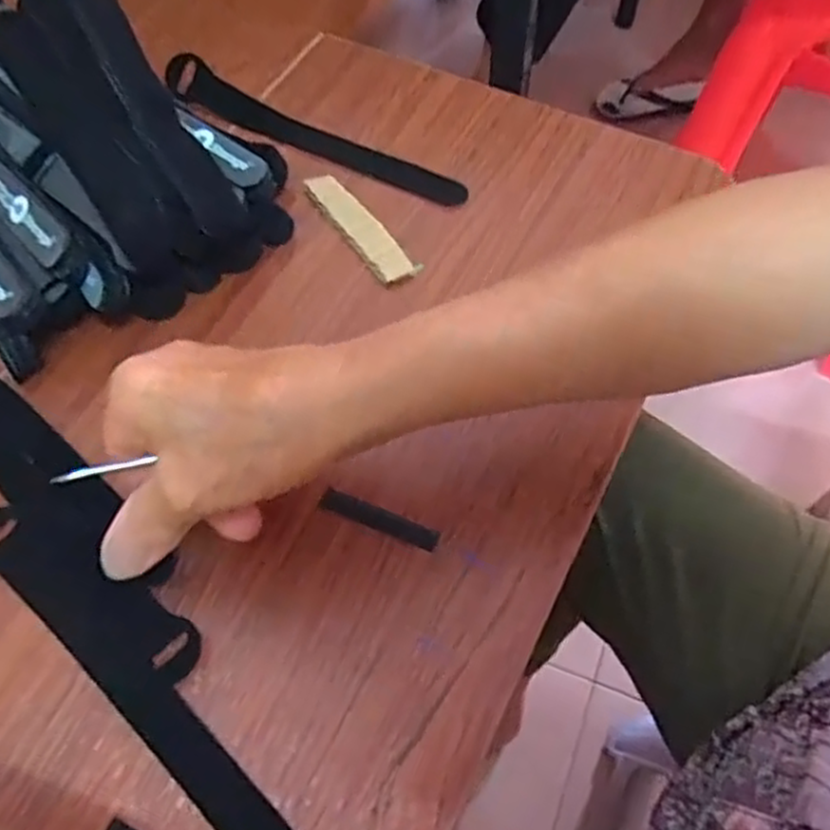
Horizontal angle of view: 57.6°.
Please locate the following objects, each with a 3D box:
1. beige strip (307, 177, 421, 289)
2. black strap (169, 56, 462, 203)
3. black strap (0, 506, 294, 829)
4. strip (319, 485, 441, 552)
[{"bbox_3d":[-0.031,-0.103,0.413,0.021,0.006,0.087,-33,65,-16],"label":"beige strip"},{"bbox_3d":[-0.060,-0.166,0.439,0.192,0.033,0.023,25,64,14],"label":"black strap"},{"bbox_3d":[-0.117,0.104,0.302,0.196,0.006,0.027,40,69,20],"label":"black strap"},{"bbox_3d":[-0.016,0.046,0.333,0.054,0.004,0.011,21,68,9],"label":"strip"}]

